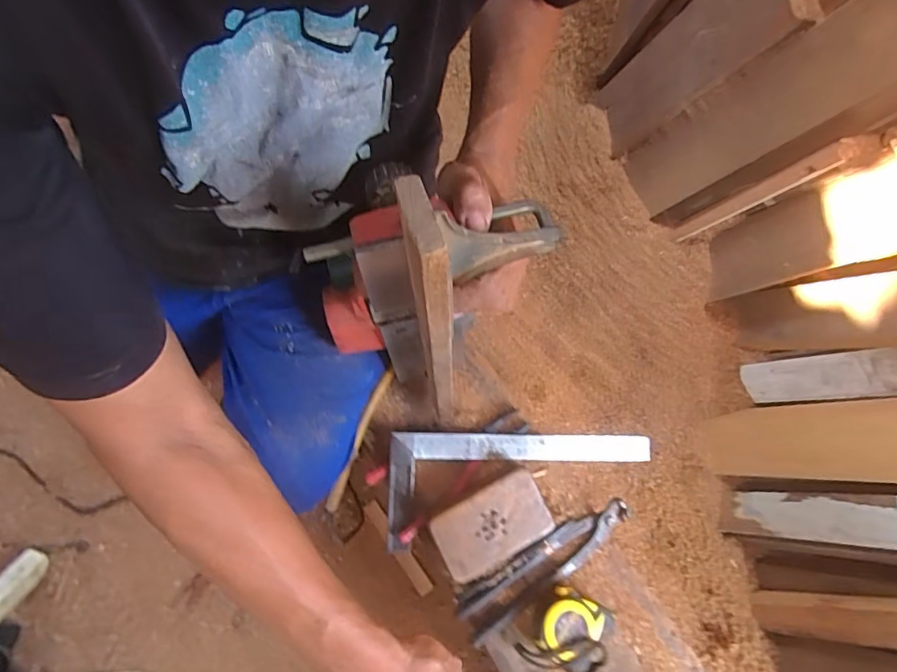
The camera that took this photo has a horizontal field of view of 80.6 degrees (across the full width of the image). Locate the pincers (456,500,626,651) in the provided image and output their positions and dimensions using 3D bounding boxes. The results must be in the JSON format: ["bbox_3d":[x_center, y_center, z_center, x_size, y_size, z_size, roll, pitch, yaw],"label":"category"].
[{"bbox_3d":[0.107,0.247,0.575,0.213,0.020,0.048,-32,74,-10],"label":"pincers"}]

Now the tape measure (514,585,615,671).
[{"bbox_3d":[0.123,0.307,0.545,0.074,0.044,0.079,29,74,10],"label":"tape measure"}]

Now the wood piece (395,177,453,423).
[{"bbox_3d":[-0.009,-0.004,0.388,0.022,0.259,0.047,-10,62,-2],"label":"wood piece"}]

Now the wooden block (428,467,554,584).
[{"bbox_3d":[0.046,0.199,0.566,0.122,0.038,0.079,-26,73,-8],"label":"wooden block"}]

